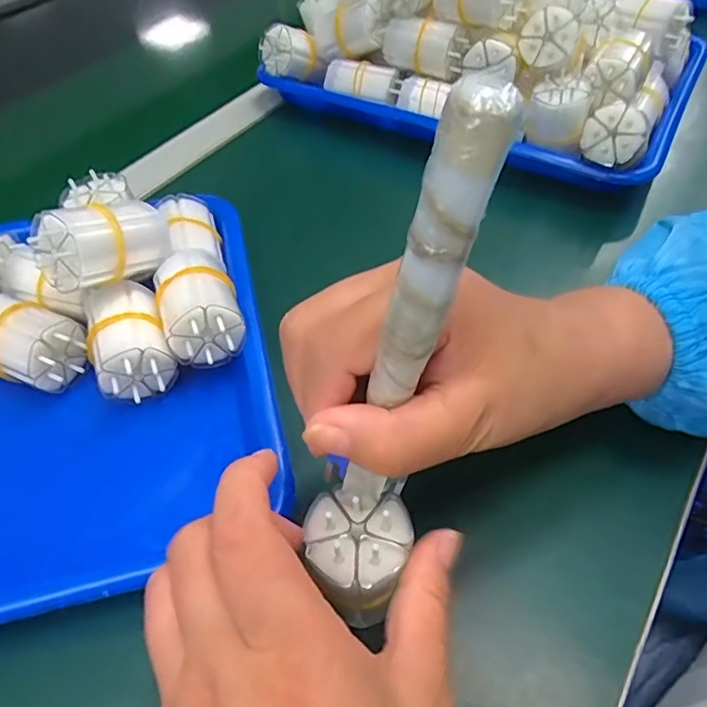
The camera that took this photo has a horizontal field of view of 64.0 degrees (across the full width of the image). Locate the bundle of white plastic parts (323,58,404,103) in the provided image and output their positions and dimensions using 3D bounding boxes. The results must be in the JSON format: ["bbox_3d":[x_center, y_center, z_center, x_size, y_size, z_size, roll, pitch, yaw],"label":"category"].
[{"bbox_3d":[0.006,-0.215,0.451,0.061,0.025,0.028,16,53,15],"label":"bundle of white plastic parts"}]

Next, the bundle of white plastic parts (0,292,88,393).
[{"bbox_3d":[-0.177,-0.008,0.298,0.064,0.030,0.041,20,54,18],"label":"bundle of white plastic parts"}]

